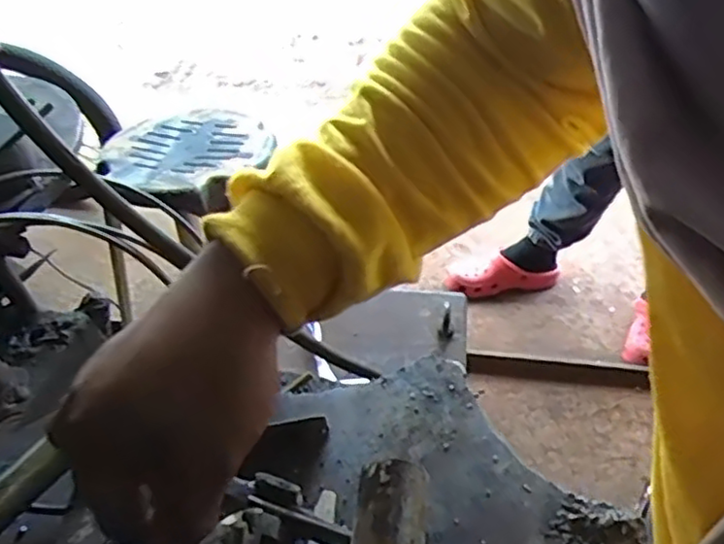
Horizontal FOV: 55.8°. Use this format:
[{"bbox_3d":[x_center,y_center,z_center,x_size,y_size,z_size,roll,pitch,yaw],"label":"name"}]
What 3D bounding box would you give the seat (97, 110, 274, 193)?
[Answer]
[{"bbox_3d":[-0.329,-0.238,1.286,0.312,0.040,0.269,-25,51,-20],"label":"seat"}]

